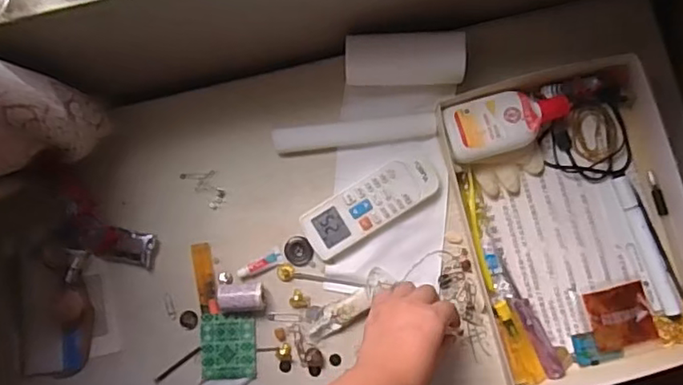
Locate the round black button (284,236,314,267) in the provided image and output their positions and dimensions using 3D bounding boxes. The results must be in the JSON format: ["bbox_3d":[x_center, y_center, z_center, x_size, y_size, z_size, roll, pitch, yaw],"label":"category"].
[{"bbox_3d":[-0.045,0.062,0.629,0.031,0.010,0.031,0,82,2],"label":"round black button"}]

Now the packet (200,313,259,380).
[{"bbox_3d":[-0.117,0.160,0.618,0.057,0.008,0.065,0,82,2],"label":"packet"}]

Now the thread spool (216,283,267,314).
[{"bbox_3d":[-0.104,0.110,0.615,0.049,0.024,0.029,-4,82,2],"label":"thread spool"}]

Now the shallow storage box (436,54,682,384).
[{"bbox_3d":[0.254,0.029,0.606,0.246,0.038,0.312,-15,82,0],"label":"shallow storage box"}]

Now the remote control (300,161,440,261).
[{"bbox_3d":[0.032,0.014,0.627,0.147,0.012,0.057,-29,82,-2],"label":"remote control"}]

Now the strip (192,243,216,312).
[{"bbox_3d":[-0.145,0.089,0.631,0.019,0.005,0.069,-11,82,1],"label":"strip"}]

